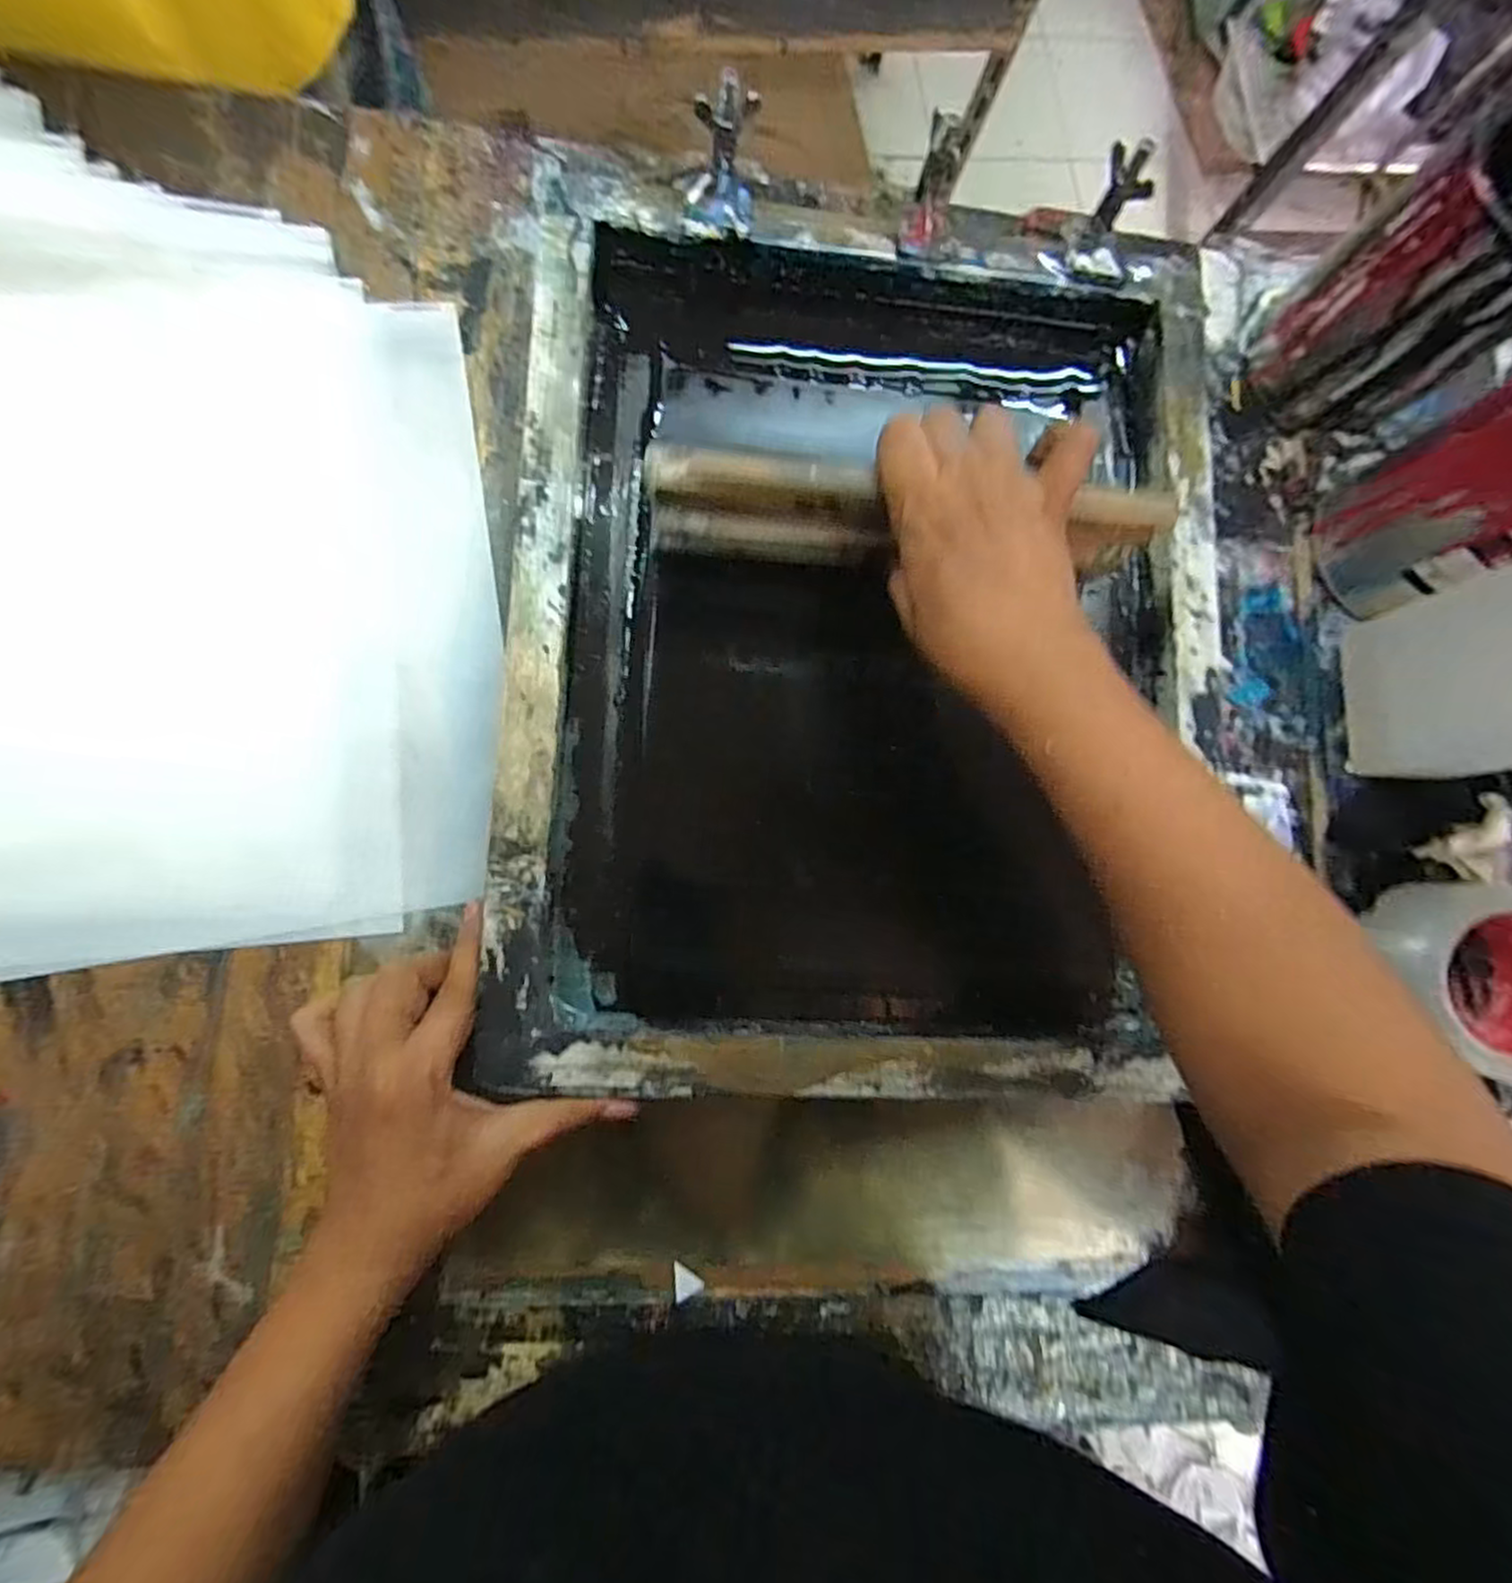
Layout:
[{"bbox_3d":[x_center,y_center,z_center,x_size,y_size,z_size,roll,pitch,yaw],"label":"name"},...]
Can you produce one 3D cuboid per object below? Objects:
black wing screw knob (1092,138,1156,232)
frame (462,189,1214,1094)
[{"bbox_3d":[0.217,-0.359,0.421,0.032,0.045,0.018,32,80,-2],"label":"black wing screw knob"},{"bbox_3d":[0.066,-0.082,0.413,0.393,0.047,0.480,3,84,-6],"label":"frame"}]

